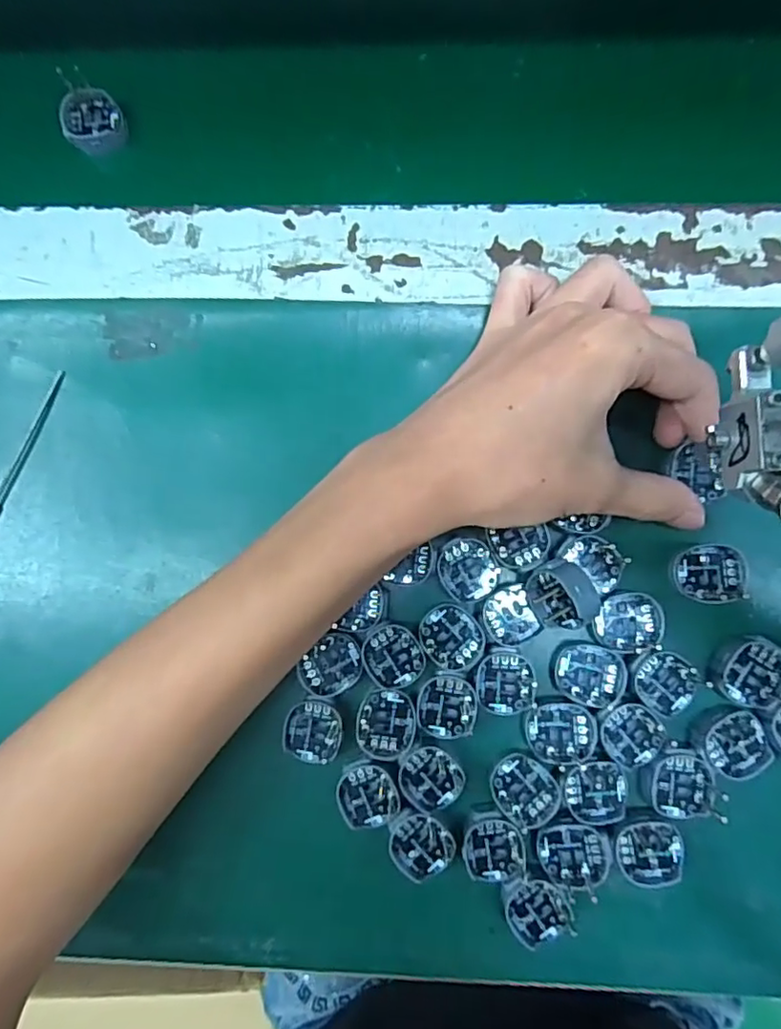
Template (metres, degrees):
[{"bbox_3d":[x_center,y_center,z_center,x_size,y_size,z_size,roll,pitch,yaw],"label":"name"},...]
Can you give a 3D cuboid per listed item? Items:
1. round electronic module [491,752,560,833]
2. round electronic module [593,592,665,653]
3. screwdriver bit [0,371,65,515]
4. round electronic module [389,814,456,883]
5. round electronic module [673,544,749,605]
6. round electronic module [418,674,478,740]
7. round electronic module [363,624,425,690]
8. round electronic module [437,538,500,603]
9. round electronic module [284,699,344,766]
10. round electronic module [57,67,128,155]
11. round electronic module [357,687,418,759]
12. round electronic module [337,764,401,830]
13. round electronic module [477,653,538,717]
[{"bbox_3d":[0.056,0.115,0.237,0.029,0.004,0.025,42,88,6],"label":"round electronic module"},{"bbox_3d":[0.101,0.046,0.241,0.028,0.004,0.024,2,85,3],"label":"round electronic module"},{"bbox_3d":[-0.176,-0.022,0.268,0.007,0.004,0.098,25,87,5],"label":"screwdriver bit"},{"bbox_3d":[0.013,0.138,0.238,0.023,0.007,0.026,-44,84,-1],"label":"round electronic module"},{"bbox_3d":[0.136,0.025,0.242,0.029,0.004,0.025,1,85,3],"label":"round electronic module"},{"bbox_3d":[0.024,0.082,0.241,0.024,0.004,0.026,0,85,3],"label":"round electronic module"},{"bbox_3d":[0.001,0.061,0.245,0.023,0.004,0.027,-43,84,-1],"label":"round electronic module"},{"bbox_3d":[0.033,0.024,0.246,0.024,0.004,0.026,0,85,3],"label":"round electronic module"},{"bbox_3d":[-0.034,0.093,0.243,0.024,0.004,0.027,5,85,4],"label":"round electronic module"},{"bbox_3d":[-0.150,-0.198,0.283,0.028,0.011,0.034,-34,105,0],"label":"round electronic module"},{"bbox_3d":[-0.002,0.089,0.242,0.024,0.004,0.029,4,85,4],"label":"round electronic module"},{"bbox_3d":[-0.009,0.119,0.240,0.025,0.004,0.024,-3,85,3],"label":"round electronic module"},{"bbox_3d":[0.049,0.072,0.242,0.024,0.004,0.026,0,85,3],"label":"round electronic module"}]

